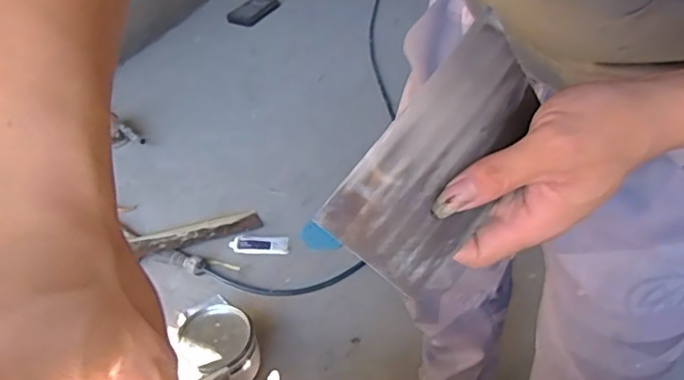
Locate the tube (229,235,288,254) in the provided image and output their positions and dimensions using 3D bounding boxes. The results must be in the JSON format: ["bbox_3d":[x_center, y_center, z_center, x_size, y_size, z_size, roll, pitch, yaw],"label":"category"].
[{"bbox_3d":[-0.201,0.131,1.359,0.138,0.013,0.056,2,40,5],"label":"tube"}]

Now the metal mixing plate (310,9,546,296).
[{"bbox_3d":[0.057,-0.016,0.301,0.138,0.073,0.005,-51,12,-2],"label":"metal mixing plate"}]

